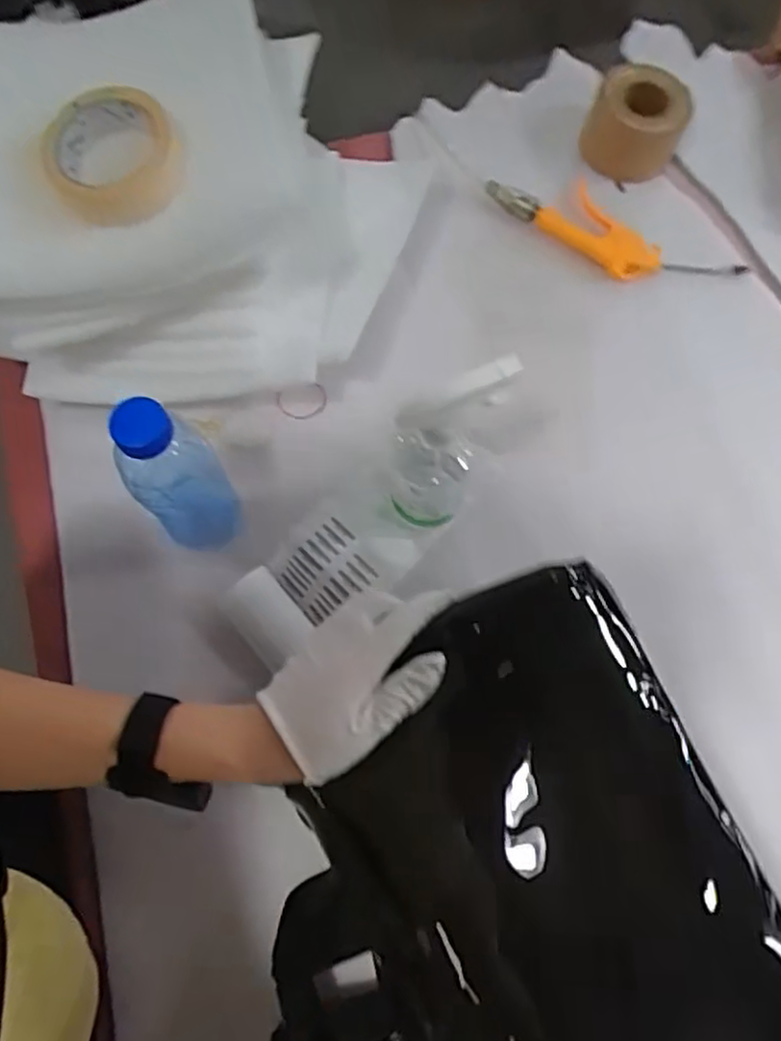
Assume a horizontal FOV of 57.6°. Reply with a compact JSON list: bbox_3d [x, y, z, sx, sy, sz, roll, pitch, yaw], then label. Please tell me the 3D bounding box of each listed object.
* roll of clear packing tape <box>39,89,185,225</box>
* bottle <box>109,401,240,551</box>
[{"bbox_3d":[-0.220,-0.285,0.561,0.103,0.046,0.106,0,73,0],"label":"roll of clear packing tape"},{"bbox_3d":[-0.176,-0.035,0.593,0.055,0.223,0.076,37,77,11],"label":"bottle"}]

